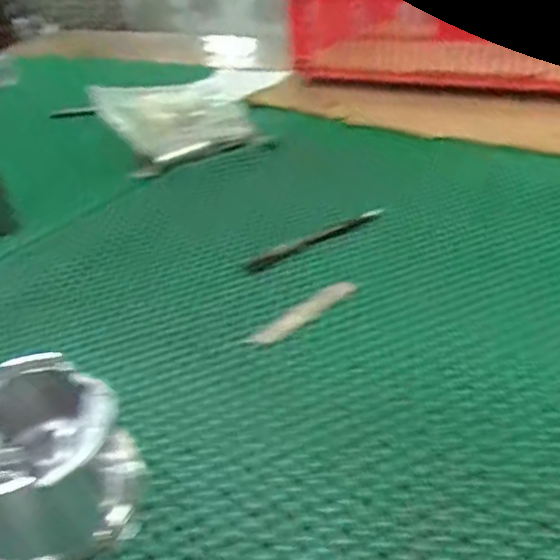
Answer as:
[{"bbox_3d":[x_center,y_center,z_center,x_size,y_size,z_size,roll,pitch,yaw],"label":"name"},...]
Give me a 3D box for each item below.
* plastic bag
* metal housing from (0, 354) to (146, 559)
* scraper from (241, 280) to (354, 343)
[{"bbox_3d":[-0.123,-0.232,0.805,0.218,0.081,0.132,-23,36,-22],"label":"plastic bag"},{"bbox_3d":[-0.136,0.099,0.337,0.084,0.077,0.118,-25,37,-25],"label":"metal housing"},{"bbox_3d":[0.022,0.025,0.481,0.104,0.005,0.024,-28,39,-28],"label":"scraper"}]

